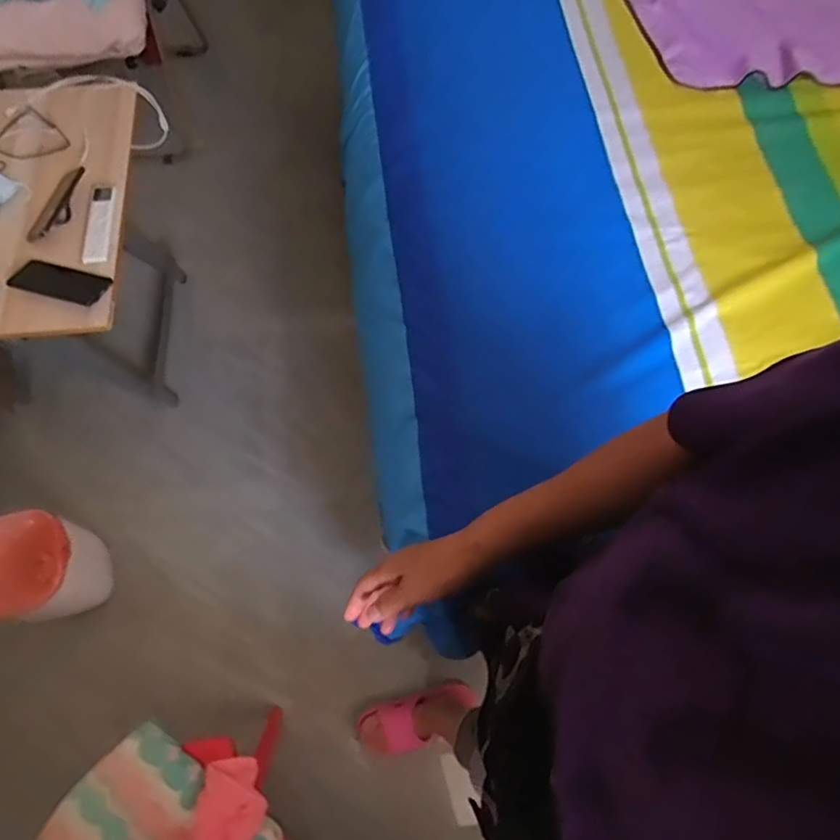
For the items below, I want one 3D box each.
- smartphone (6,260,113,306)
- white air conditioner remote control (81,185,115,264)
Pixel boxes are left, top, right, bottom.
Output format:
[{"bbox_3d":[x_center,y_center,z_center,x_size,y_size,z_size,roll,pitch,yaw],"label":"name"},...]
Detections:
[{"bbox_3d":[-0.639,-0.246,1.015,0.158,0.013,0.064,13,69,4],"label":"smartphone"},{"bbox_3d":[-0.600,-0.368,1.067,0.046,0.011,0.180,-6,69,-3],"label":"white air conditioner remote control"}]

